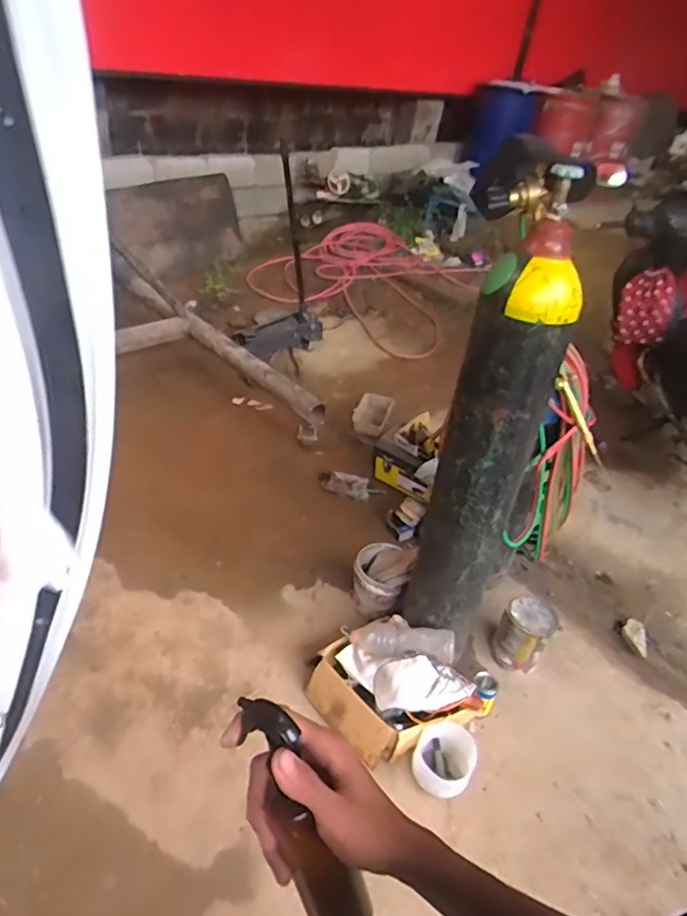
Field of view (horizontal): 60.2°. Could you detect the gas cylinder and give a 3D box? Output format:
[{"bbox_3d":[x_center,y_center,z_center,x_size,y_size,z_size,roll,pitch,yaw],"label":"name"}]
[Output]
[{"bbox_3d":[0.347,-0.010,1.440,0.230,1.186,0.209,9,35,2],"label":"gas cylinder"}]

